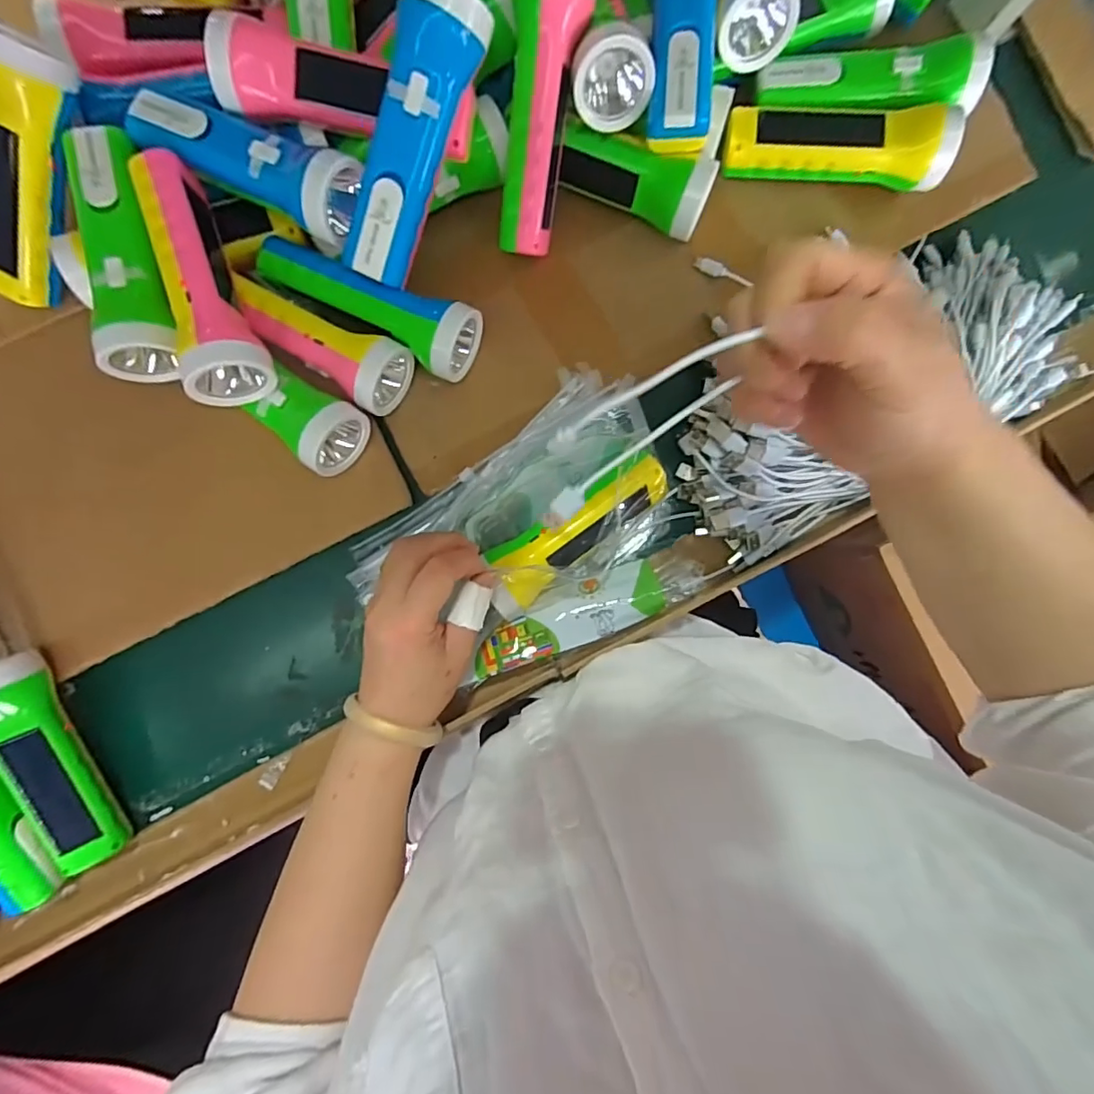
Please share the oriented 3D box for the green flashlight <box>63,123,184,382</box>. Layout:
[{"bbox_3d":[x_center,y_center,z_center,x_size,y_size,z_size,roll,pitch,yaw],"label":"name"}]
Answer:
[{"bbox_3d":[-0.282,-0.198,0.358,0.052,0.042,0.164,-13,90,-3],"label":"green flashlight"}]

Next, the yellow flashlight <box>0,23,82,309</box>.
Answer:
[{"bbox_3d":[-0.354,-0.249,0.366,0.048,0.052,0.162,31,117,-2],"label":"yellow flashlight"}]

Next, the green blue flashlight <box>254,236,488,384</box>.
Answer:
[{"bbox_3d":[-0.128,-0.180,0.393,0.163,0.053,0.056,28,88,-3],"label":"green blue flashlight"}]

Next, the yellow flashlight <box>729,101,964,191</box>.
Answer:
[{"bbox_3d":[0.219,-0.309,0.406,0.159,0.058,0.051,8,89,-3],"label":"yellow flashlight"}]

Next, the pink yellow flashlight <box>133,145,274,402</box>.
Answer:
[{"bbox_3d":[-0.230,-0.175,0.355,0.047,0.050,0.159,-22,91,-3],"label":"pink yellow flashlight"}]

